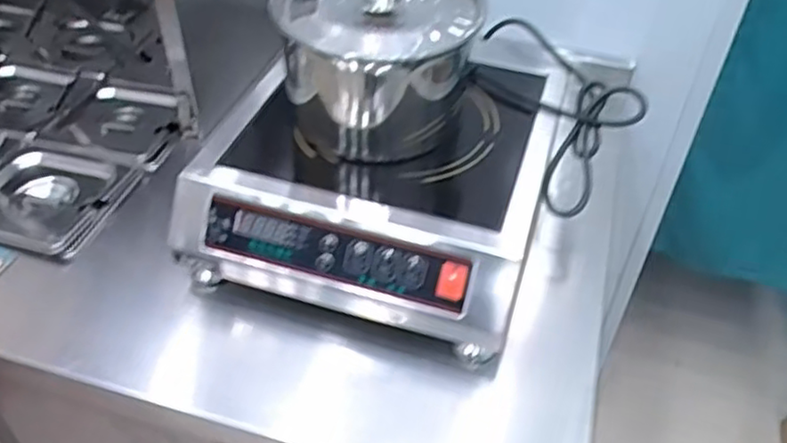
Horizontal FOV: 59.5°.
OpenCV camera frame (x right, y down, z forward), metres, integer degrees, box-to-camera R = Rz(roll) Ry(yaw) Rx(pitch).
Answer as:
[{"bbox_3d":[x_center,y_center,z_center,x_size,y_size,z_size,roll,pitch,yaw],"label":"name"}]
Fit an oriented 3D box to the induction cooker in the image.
[{"bbox_3d":[-0.023,-0.051,0.796,0.336,0.147,0.337,12,45,9],"label":"induction cooker"}]

